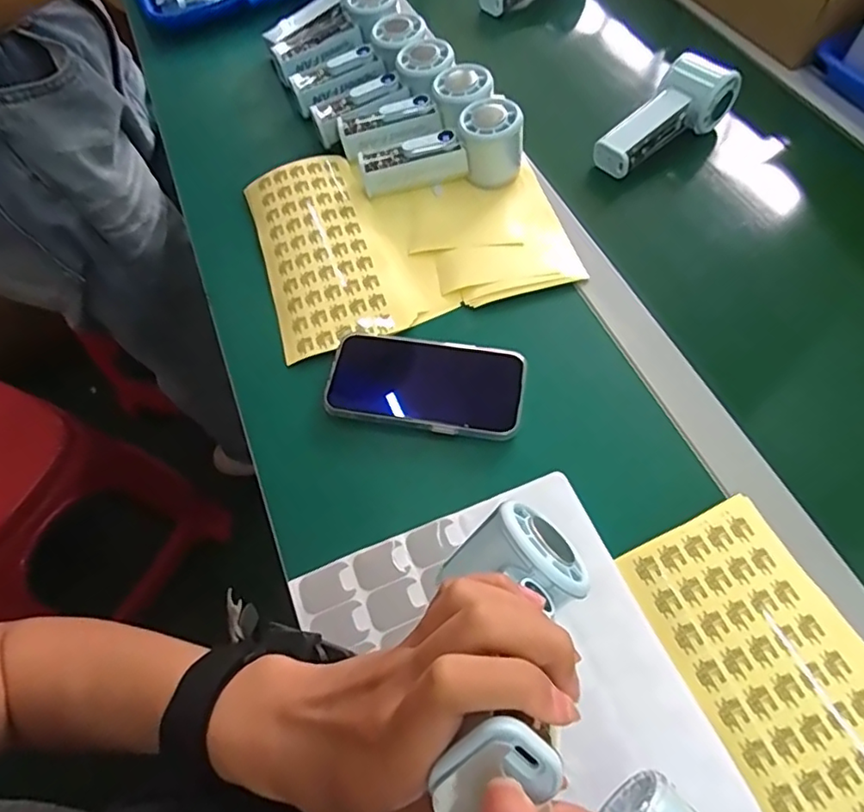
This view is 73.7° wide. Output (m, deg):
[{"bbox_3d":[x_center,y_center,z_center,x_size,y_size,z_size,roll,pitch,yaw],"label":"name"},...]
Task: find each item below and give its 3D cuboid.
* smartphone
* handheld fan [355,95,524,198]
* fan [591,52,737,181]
[{"bbox_3d":[-0.005,-0.018,0.444,0.149,0.008,0.076,8,61,7],"label":"smartphone"},{"bbox_3d":[0.011,-0.236,0.537,0.147,0.053,0.060,-21,62,-9],"label":"handheld fan"},{"bbox_3d":[0.223,-0.283,0.570,0.149,0.047,0.057,-36,64,-3],"label":"fan"}]

